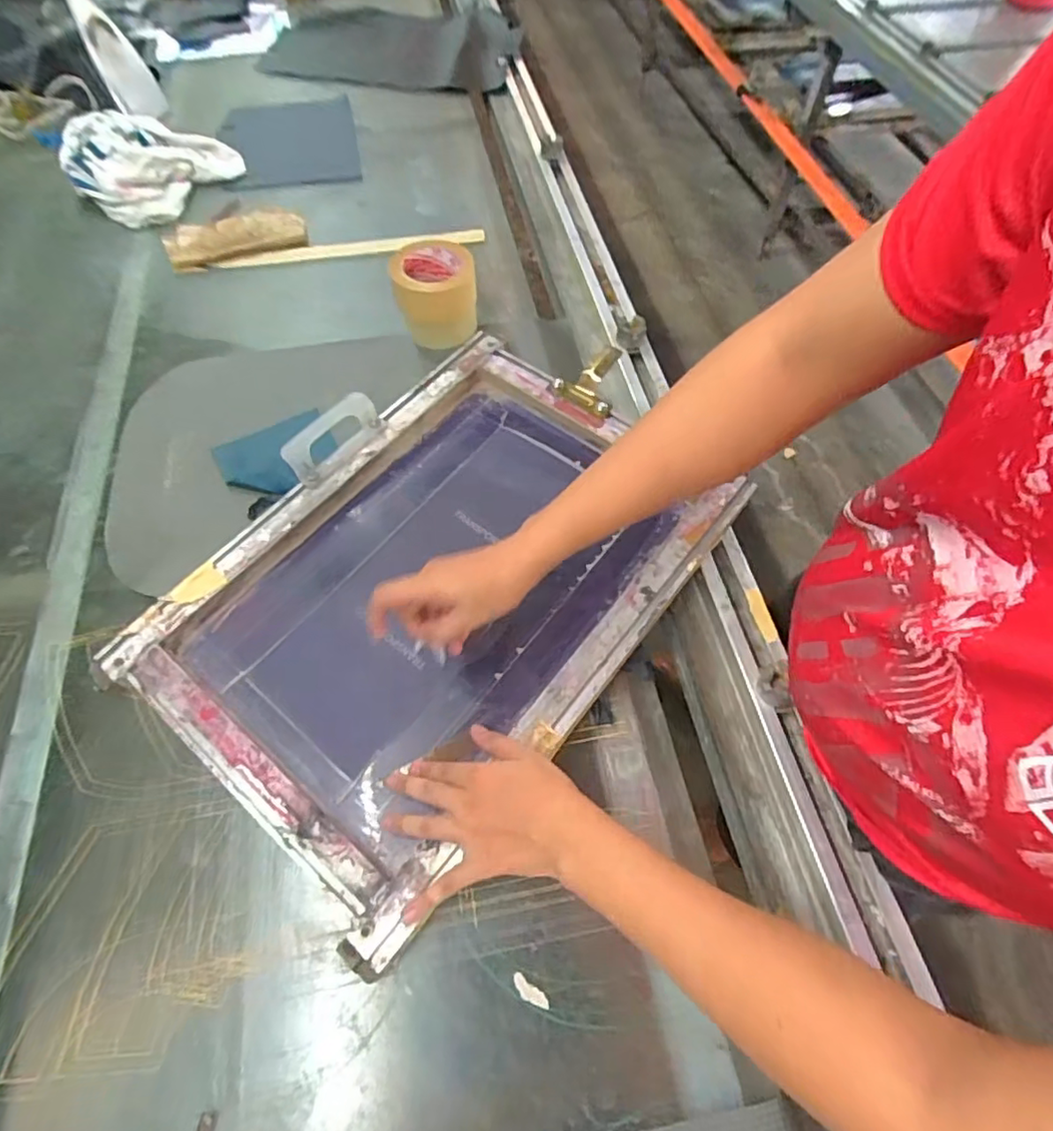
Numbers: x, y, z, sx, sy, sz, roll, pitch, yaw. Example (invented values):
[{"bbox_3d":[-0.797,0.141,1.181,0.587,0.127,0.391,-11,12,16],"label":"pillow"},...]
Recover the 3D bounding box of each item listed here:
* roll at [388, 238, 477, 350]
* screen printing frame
[{"bbox_3d":[-0.125,-0.377,0.822,0.111,0.081,0.116,-13,62,-7],"label":"roll"},{"bbox_3d":[-0.091,0.013,0.613,0.394,0.056,0.536,36,67,18],"label":"screen printing frame"}]

